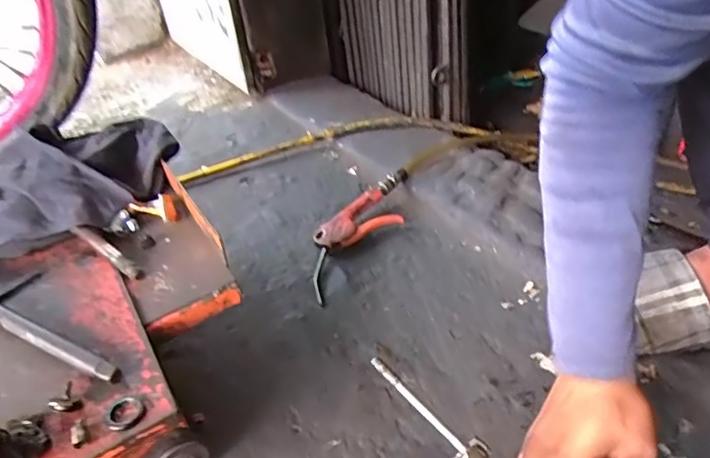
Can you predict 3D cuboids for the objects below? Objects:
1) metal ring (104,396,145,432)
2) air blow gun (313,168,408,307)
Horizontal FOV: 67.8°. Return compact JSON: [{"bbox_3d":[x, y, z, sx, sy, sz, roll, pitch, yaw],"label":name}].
[{"bbox_3d":[-0.163,0.129,0.373,0.026,0.005,0.030,-22,40,-18],"label":"metal ring"},{"bbox_3d":[0.009,-0.002,0.769,0.091,0.036,0.271,24,47,34],"label":"air blow gun"}]

